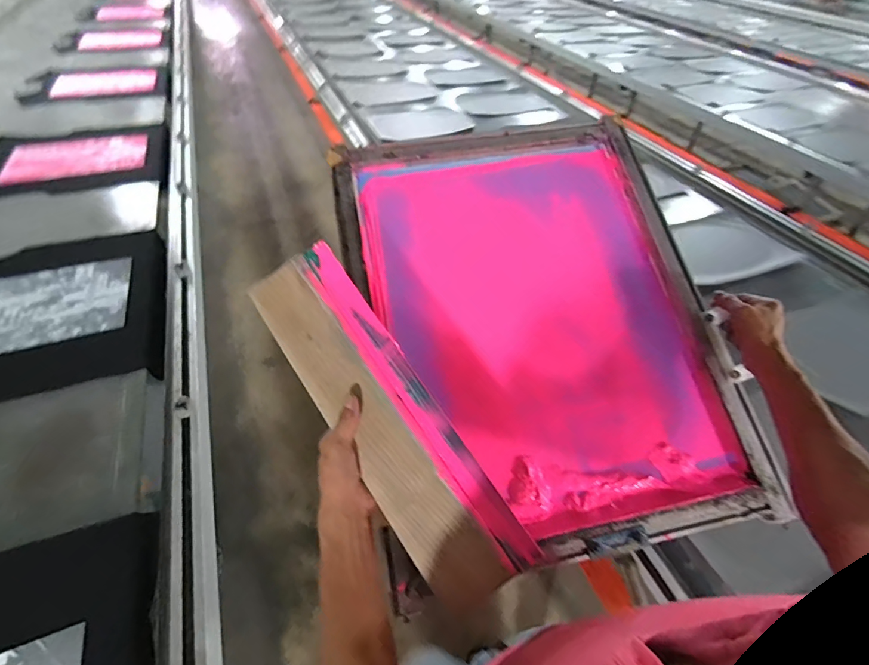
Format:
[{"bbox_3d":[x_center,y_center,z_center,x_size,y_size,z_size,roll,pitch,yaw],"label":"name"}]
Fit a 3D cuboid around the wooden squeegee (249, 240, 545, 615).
[{"bbox_3d":[-0.063,0.092,0.514,0.116,0.035,0.442,-35,76,-6],"label":"wooden squeegee"}]

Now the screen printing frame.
[{"bbox_3d":[0.152,-0.036,0.673,0.513,0.053,0.693,-13,72,-4],"label":"screen printing frame"}]

